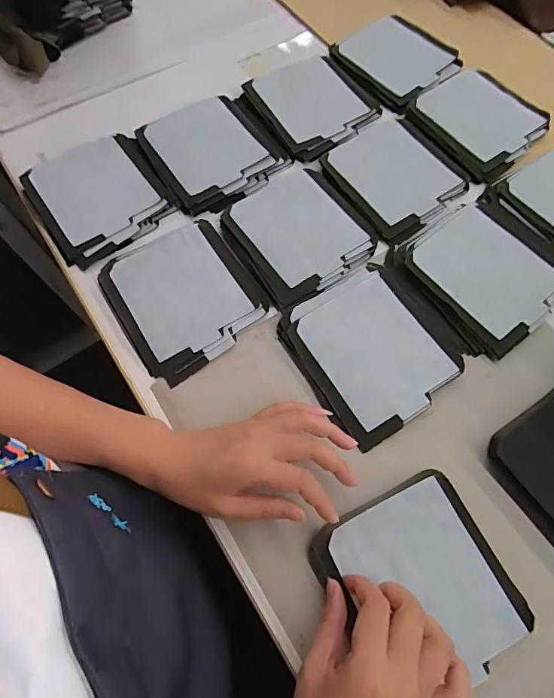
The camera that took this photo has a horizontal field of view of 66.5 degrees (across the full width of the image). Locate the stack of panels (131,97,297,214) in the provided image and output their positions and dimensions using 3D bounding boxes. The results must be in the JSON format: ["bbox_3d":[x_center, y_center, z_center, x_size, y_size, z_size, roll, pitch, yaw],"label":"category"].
[{"bbox_3d":[-0.073,-0.242,0.505,0.144,0.015,0.151,-29,70,-11],"label":"stack of panels"}]

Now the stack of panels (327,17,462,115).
[{"bbox_3d":[0.157,-0.390,0.560,0.136,0.018,0.139,-40,72,-14],"label":"stack of panels"}]

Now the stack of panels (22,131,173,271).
[{"bbox_3d":[-0.201,-0.174,0.476,0.134,0.012,0.147,-30,70,-11],"label":"stack of panels"}]

